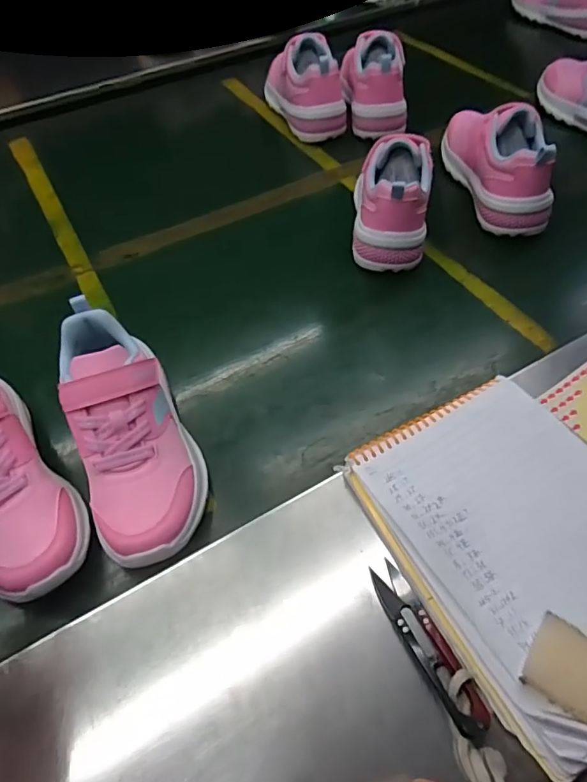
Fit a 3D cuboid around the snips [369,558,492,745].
[{"bbox_3d":[0.079,0.151,0.299,0.023,0.019,0.101,-21,57,-16],"label":"snips"}]

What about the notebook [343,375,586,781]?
[{"bbox_3d":[0.152,0.091,0.328,0.160,0.012,0.213,-26,55,-11],"label":"notebook"}]

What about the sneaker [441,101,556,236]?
[{"bbox_3d":[0.234,-0.277,0.577,0.061,0.096,0.193,-9,55,-9],"label":"sneaker"}]

